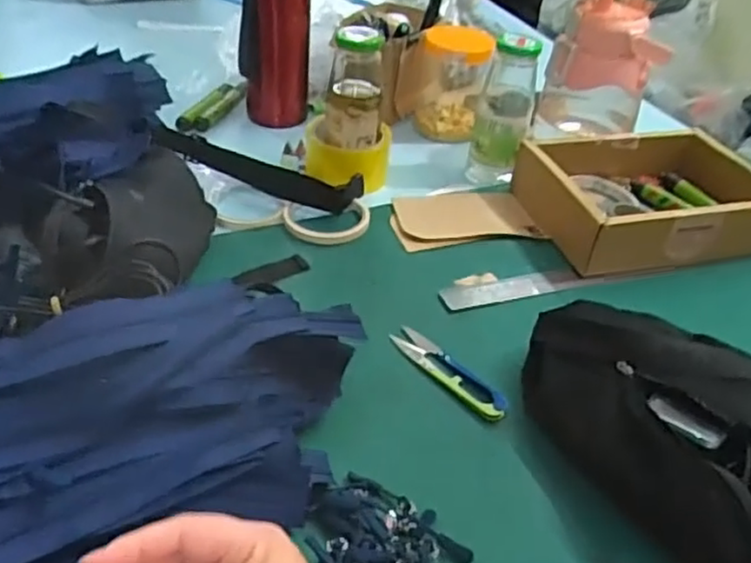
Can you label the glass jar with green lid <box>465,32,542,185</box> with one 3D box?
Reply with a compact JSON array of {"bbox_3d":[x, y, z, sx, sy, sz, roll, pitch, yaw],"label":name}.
[{"bbox_3d":[0.144,-0.191,0.781,0.060,0.149,0.058,12,39,7],"label":"glass jar with green lid"}]

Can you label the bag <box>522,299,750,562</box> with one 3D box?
[{"bbox_3d":[0.236,0.119,0.473,0.151,0.076,0.311,-18,45,-27],"label":"bag"}]

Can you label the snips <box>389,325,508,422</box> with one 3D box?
[{"bbox_3d":[0.060,0.072,0.566,0.028,0.007,0.116,-28,50,-34],"label":"snips"}]

